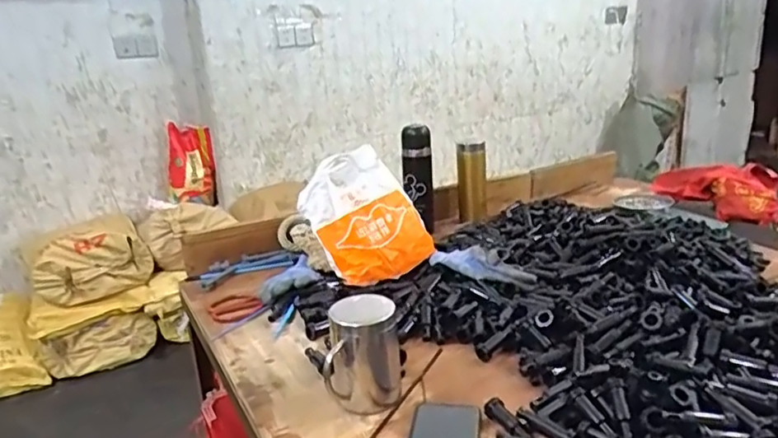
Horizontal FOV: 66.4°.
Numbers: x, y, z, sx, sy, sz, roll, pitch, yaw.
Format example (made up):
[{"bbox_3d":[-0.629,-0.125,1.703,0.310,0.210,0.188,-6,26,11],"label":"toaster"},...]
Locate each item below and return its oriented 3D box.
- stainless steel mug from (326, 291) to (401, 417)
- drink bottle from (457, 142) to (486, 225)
[{"bbox_3d":[-0.032,0.161,0.719,0.086,0.127,0.071,-5,18,-4],"label":"stainless steel mug"},{"bbox_3d":[0.189,-0.086,1.350,0.063,0.165,0.069,-2,18,7],"label":"drink bottle"}]

